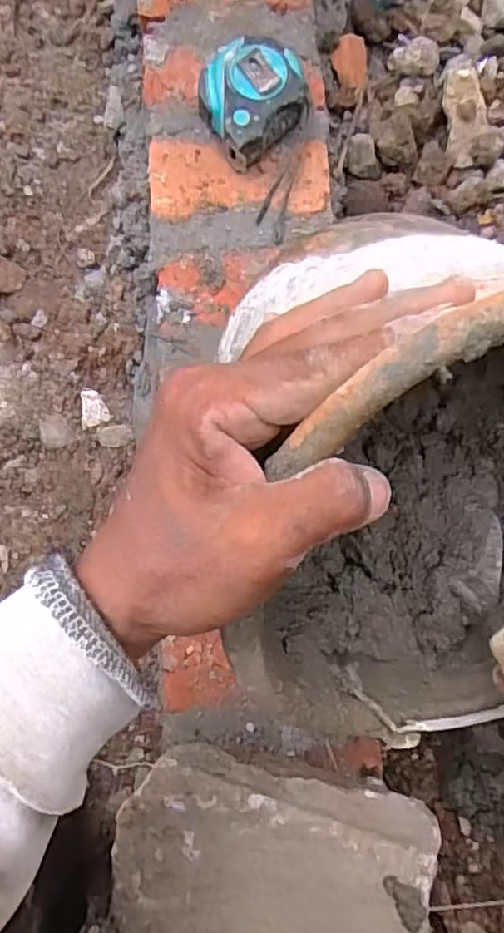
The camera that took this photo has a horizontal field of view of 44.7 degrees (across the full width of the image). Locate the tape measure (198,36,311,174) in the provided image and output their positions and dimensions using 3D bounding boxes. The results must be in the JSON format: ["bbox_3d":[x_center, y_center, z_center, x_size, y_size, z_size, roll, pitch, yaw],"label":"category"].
[{"bbox_3d":[0.000,-0.300,0.500,0.079,0.043,0.092,43,82,4],"label":"tape measure"}]

